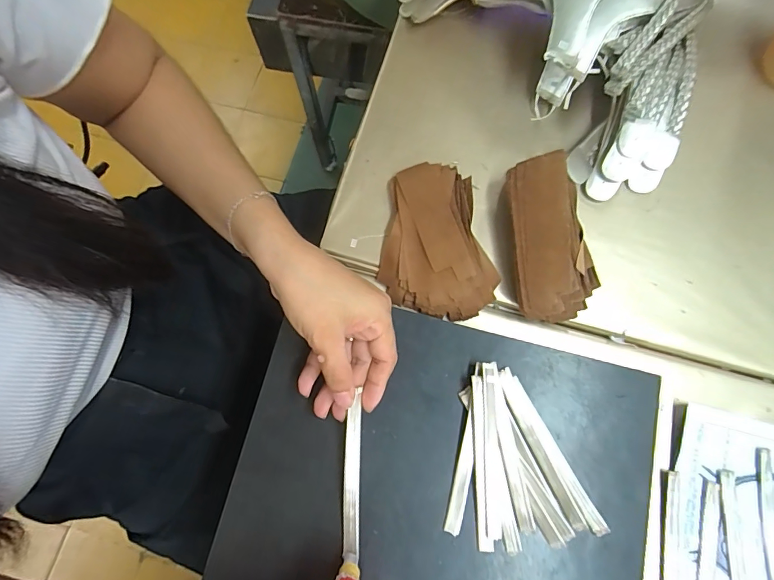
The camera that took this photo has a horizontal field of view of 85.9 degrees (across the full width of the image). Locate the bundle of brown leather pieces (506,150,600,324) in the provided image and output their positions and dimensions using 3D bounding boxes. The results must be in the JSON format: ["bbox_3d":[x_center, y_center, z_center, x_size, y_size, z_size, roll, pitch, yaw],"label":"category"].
[{"bbox_3d":[0.135,-0.045,0.346,0.063,0.053,0.137,-4,76,-1],"label":"bundle of brown leather pieces"}]

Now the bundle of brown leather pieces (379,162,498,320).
[{"bbox_3d":[0.036,-0.044,0.359,0.090,0.030,0.138,-12,76,-3],"label":"bundle of brown leather pieces"}]

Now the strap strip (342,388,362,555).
[{"bbox_3d":[-0.026,0.133,0.302,0.013,0.010,0.108,2,88,1],"label":"strap strip"}]

